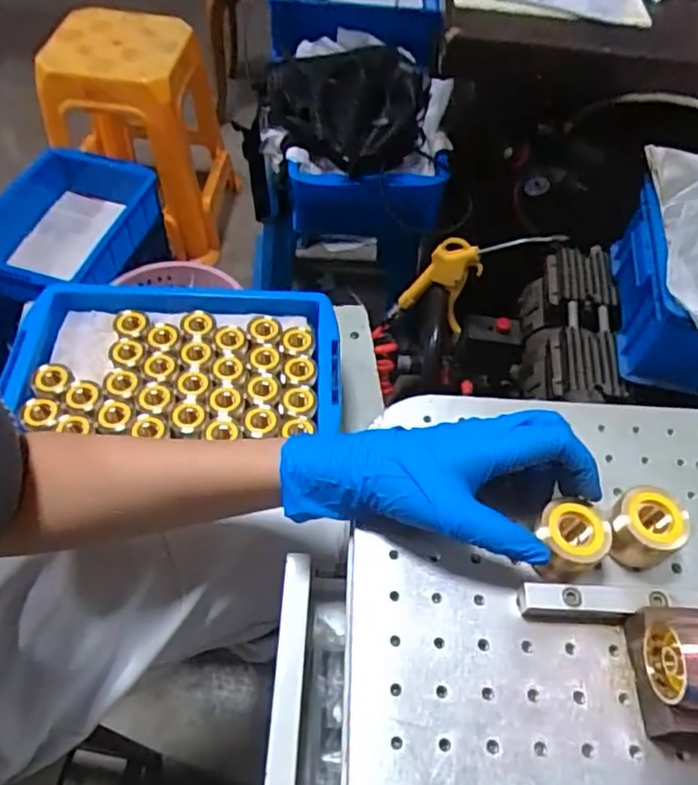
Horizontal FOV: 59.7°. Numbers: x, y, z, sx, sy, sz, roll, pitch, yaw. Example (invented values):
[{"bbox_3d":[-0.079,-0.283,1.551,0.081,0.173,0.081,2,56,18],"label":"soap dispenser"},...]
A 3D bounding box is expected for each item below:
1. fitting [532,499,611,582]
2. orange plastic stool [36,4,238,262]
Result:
[{"bbox_3d":[0.127,0.085,0.354,0.034,0.044,0.037,1,55,-1],"label":"fitting"},{"bbox_3d":[-0.450,-0.587,1.398,0.308,0.432,0.359,14,55,5],"label":"orange plastic stool"}]

